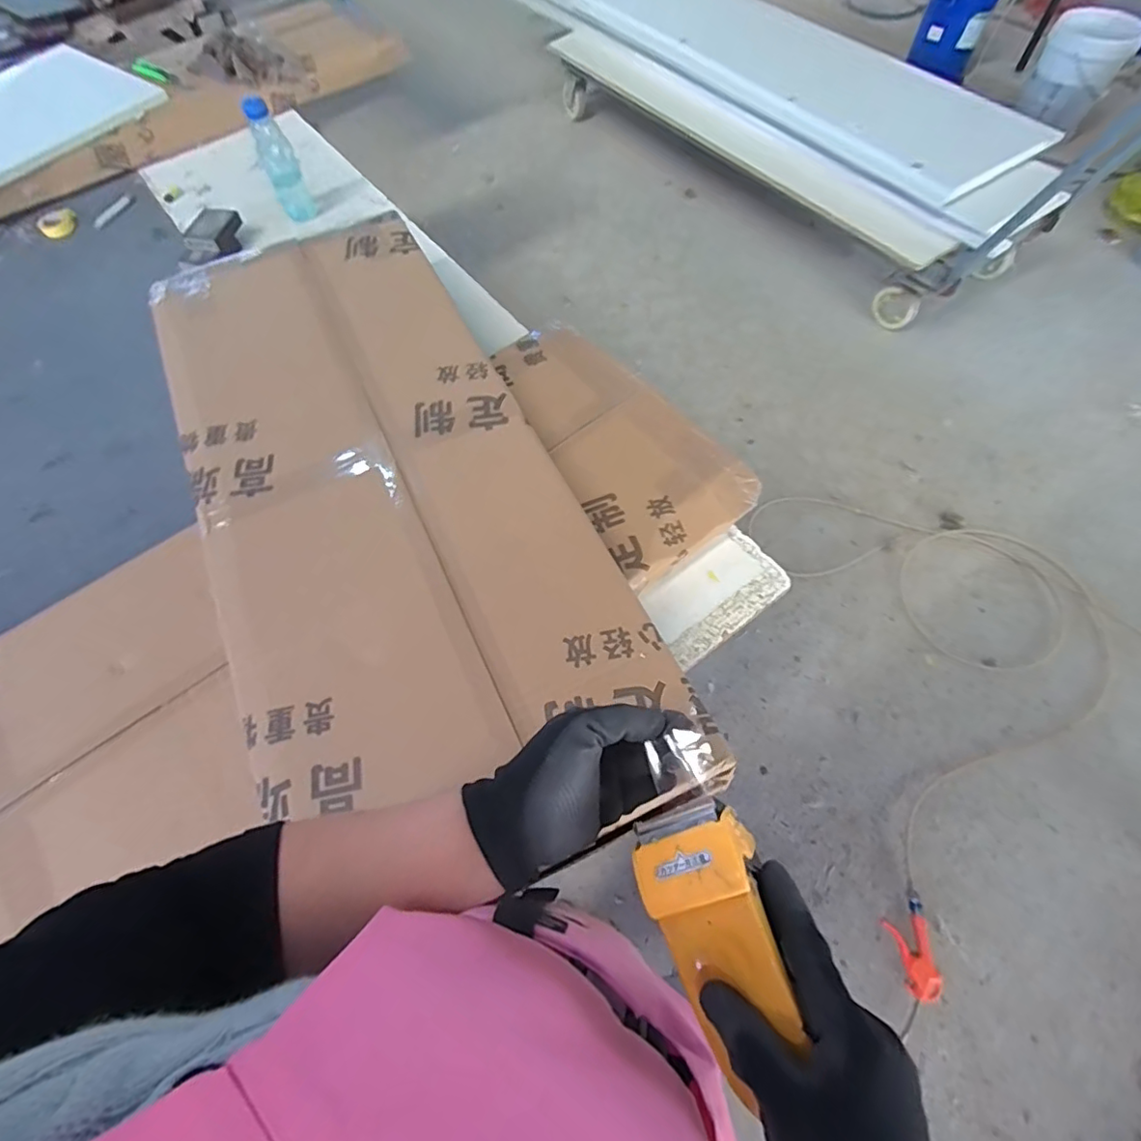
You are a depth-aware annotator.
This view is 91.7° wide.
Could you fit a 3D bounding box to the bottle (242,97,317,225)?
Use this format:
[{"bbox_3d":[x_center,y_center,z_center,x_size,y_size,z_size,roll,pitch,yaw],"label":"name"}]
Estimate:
[{"bbox_3d":[-0.568,-0.799,1.089,0.067,0.184,0.058,-27,65,-11],"label":"bottle"}]

